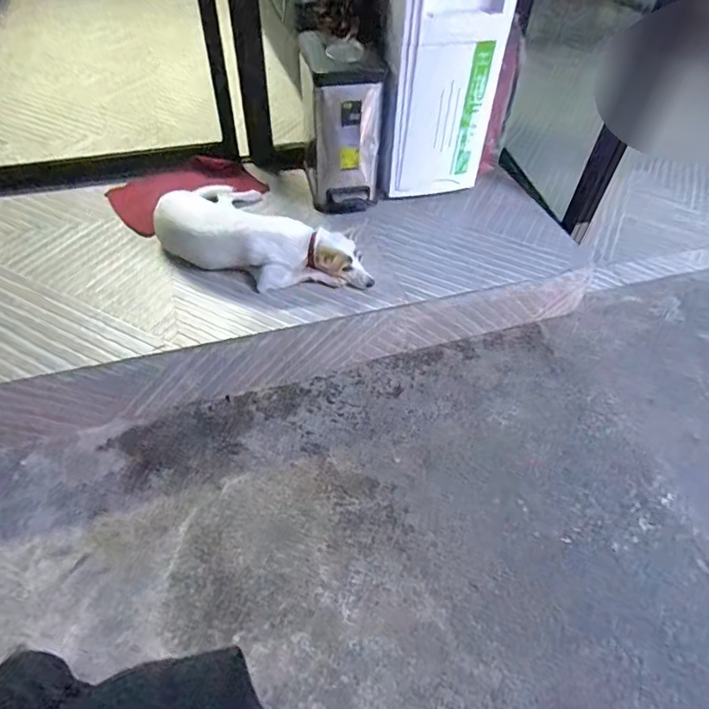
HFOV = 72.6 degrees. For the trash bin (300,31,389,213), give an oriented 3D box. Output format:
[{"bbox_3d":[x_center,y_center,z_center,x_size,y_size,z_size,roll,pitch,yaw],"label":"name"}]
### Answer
[{"bbox_3d":[-0.033,-0.708,1.511,0.229,0.445,0.250,0,50,-3],"label":"trash bin"}]

